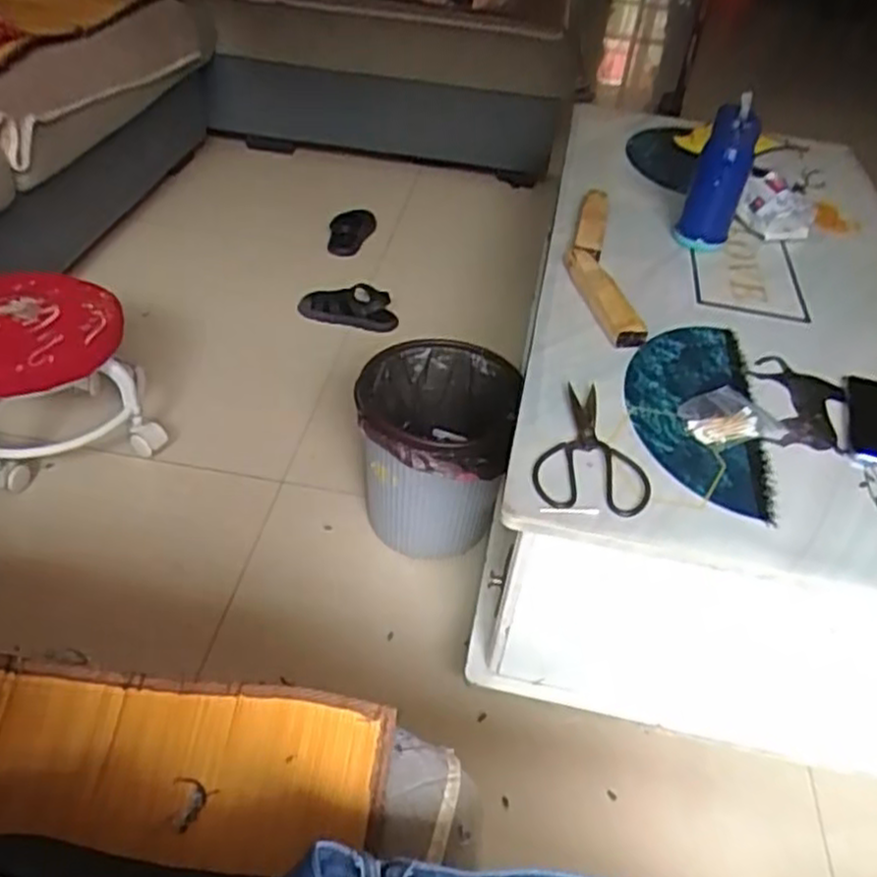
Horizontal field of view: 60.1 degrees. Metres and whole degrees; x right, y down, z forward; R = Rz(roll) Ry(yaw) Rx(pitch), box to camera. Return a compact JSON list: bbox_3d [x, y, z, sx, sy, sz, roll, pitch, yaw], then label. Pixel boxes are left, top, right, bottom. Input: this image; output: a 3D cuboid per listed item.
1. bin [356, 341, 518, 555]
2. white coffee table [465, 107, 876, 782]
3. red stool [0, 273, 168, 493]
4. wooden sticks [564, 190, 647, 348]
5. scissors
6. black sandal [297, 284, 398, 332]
[{"bbox_3d":[-0.012,0.038,1.142,0.221,0.271,0.249,8,41,1],"label":"bin"},{"bbox_3d":[0.444,-0.131,1.186,0.590,0.372,1.093,11,41,5],"label":"white coffee table"},{"bbox_3d":[-0.637,-0.083,1.204,0.294,0.263,0.250,-23,49,-30],"label":"red stool"},{"bbox_3d":[0.229,-0.269,1.100,0.085,0.023,0.420,5,41,-1],"label":"wooden sticks"},{"bbox_3d":[0.169,0.008,0.796,0.113,0.011,0.190,14,42,9],"label":"scissors"},{"bbox_3d":[-0.184,-0.280,1.593,0.207,0.074,0.089,11,41,5],"label":"black sandal"}]

